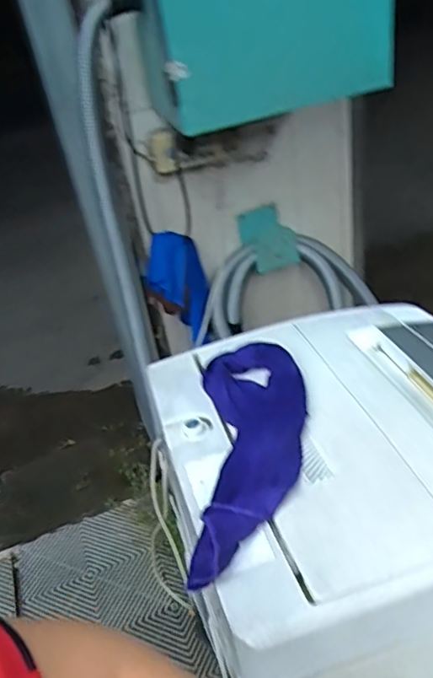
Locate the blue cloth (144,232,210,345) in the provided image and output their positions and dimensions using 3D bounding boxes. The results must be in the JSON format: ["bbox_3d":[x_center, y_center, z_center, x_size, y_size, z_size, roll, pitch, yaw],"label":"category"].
[{"bbox_3d":[-0.083,-0.103,1.266,0.112,0.256,0.078,-5,35,9],"label":"blue cloth"}]

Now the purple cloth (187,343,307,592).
[{"bbox_3d":[0.045,0.119,0.699,0.132,0.034,0.358,-6,34,6],"label":"purple cloth"}]

